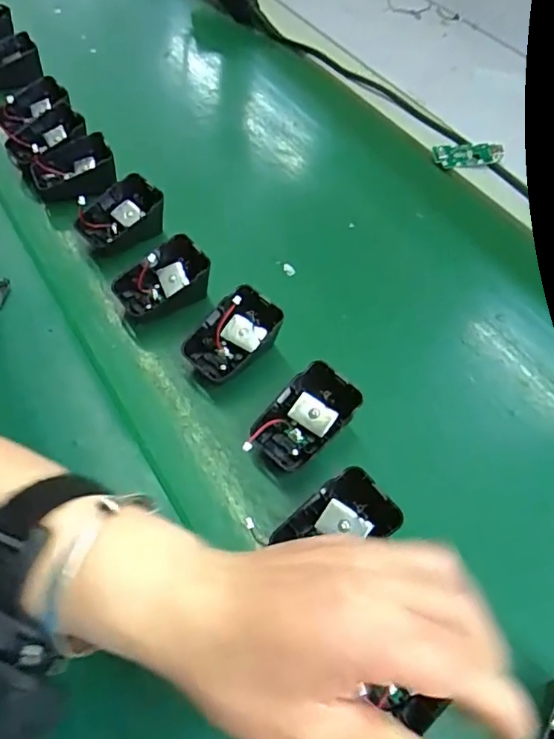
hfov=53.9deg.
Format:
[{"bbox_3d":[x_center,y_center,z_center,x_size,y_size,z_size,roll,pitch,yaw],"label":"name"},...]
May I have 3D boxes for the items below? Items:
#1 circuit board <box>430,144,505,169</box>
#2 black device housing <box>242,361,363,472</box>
[{"bbox_3d":[0.198,-0.222,0.564,0.069,0.010,0.026,1,85,6],"label":"circuit board"},{"bbox_3d":[0.017,0.032,0.352,0.069,0.028,0.041,-35,64,-17],"label":"black device housing"}]

